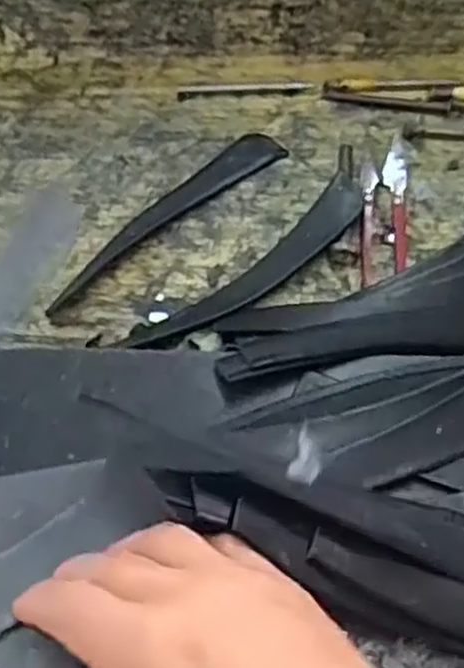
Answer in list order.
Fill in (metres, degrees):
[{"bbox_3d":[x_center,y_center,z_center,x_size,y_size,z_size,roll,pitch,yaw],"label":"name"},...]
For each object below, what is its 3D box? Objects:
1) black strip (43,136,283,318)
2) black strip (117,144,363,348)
[{"bbox_3d":[-0.038,-0.066,0.429,0.160,0.004,0.027,-37,62,-18],"label":"black strip"},{"bbox_3d":[0.020,-0.043,0.403,0.040,0.013,0.168,36,66,23],"label":"black strip"}]

